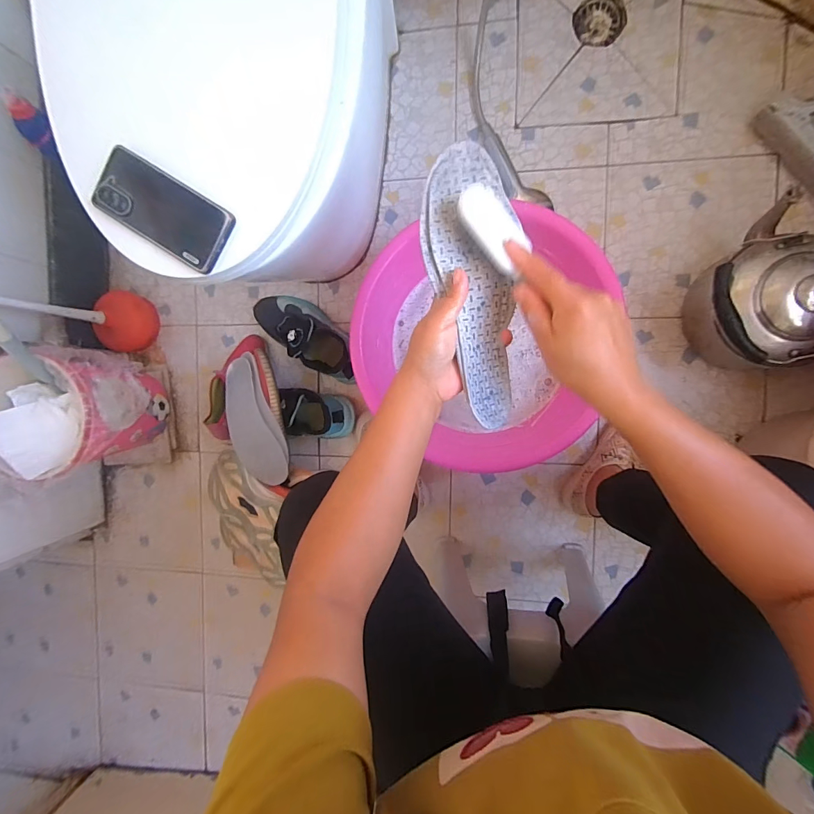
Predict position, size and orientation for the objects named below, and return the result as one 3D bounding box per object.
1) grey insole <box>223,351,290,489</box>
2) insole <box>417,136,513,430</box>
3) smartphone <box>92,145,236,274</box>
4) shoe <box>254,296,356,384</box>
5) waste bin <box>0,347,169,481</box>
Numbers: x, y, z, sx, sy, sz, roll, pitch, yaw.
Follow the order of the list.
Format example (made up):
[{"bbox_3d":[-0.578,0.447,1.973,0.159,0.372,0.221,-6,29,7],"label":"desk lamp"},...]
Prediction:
[{"bbox_3d":[-0.301,0.029,0.763,0.092,0.022,0.253,-19,90,9],"label":"grey insole"},{"bbox_3d":[0.060,-0.108,0.369,0.080,0.019,0.257,-9,100,-17],"label":"insole"},{"bbox_3d":[-0.277,-0.224,0.443,0.163,0.015,0.079,33,97,6],"label":"smartphone"},{"bbox_3d":[-0.210,-0.155,0.817,0.260,0.112,0.103,36,97,5],"label":"shoe"},{"bbox_3d":[-0.645,0.010,0.792,0.225,0.232,0.221,-12,91,9],"label":"waste bin"}]

